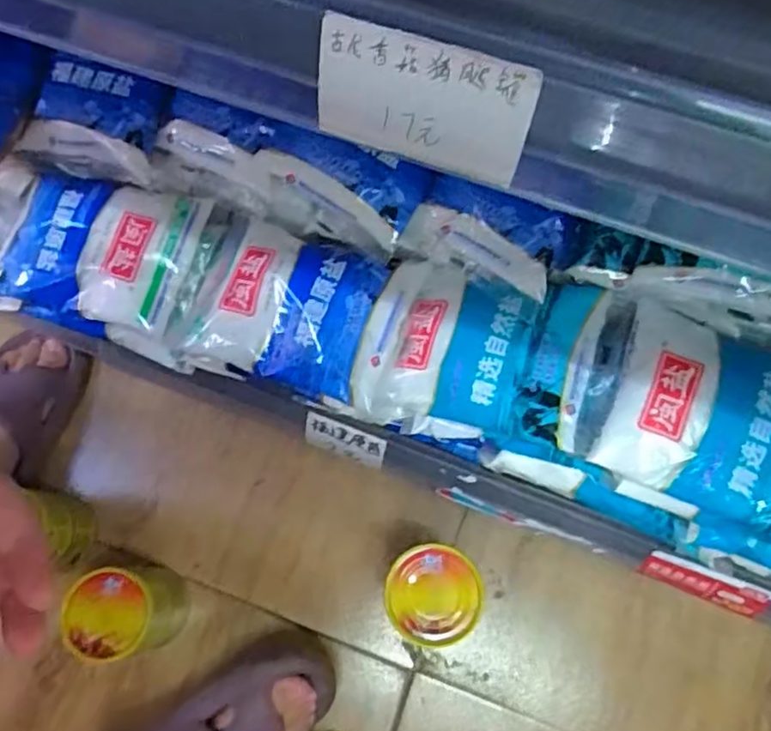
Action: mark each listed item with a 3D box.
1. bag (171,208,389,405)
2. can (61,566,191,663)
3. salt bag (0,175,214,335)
[{"bbox_3d":[-0.080,-0.047,0.475,0.148,0.051,0.110,20,75,7],"label":"bag"},{"bbox_3d":[-0.217,0.210,0.564,0.068,0.099,0.072,0,75,0],"label":"can"},{"bbox_3d":[-0.213,-0.088,0.489,0.133,0.025,0.102,13,75,3],"label":"salt bag"}]

